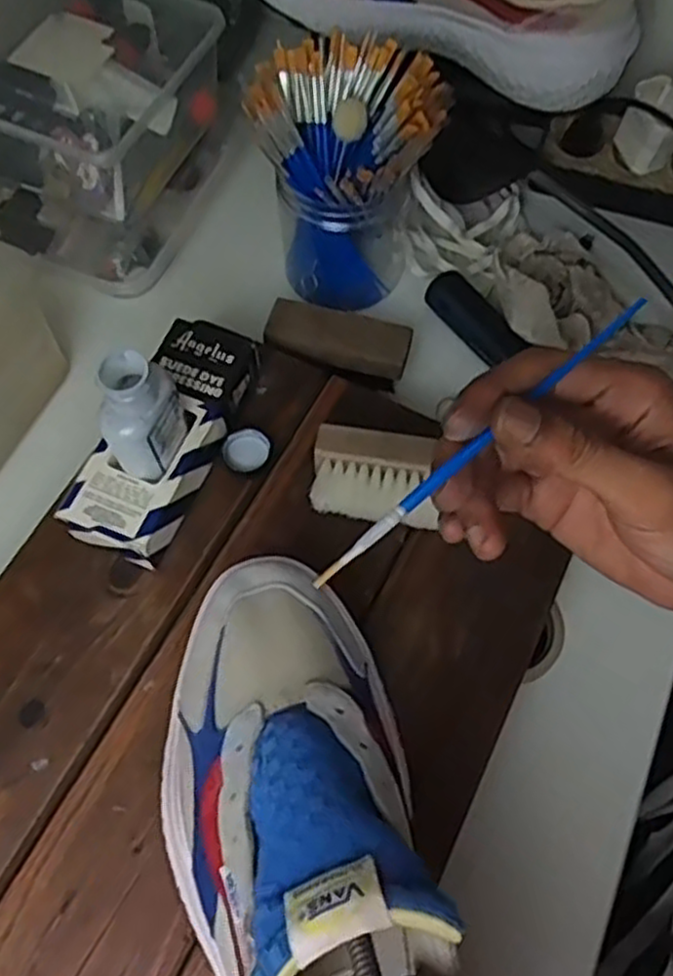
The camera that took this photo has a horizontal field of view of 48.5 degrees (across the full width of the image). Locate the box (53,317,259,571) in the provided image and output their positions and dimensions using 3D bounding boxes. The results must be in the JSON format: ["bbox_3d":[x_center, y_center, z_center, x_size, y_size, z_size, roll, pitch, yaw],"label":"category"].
[{"bbox_3d":[-0.098,-0.030,0.437,0.057,0.038,0.156,21,66,9],"label":"box"}]

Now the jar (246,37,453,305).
[{"bbox_3d":[0.004,-0.207,0.503,0.108,0.145,0.093,-8,64,-5],"label":"jar"}]

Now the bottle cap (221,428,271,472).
[{"bbox_3d":[-0.054,-0.022,0.450,0.028,0.011,0.023,-8,64,-5],"label":"bottle cap"}]

